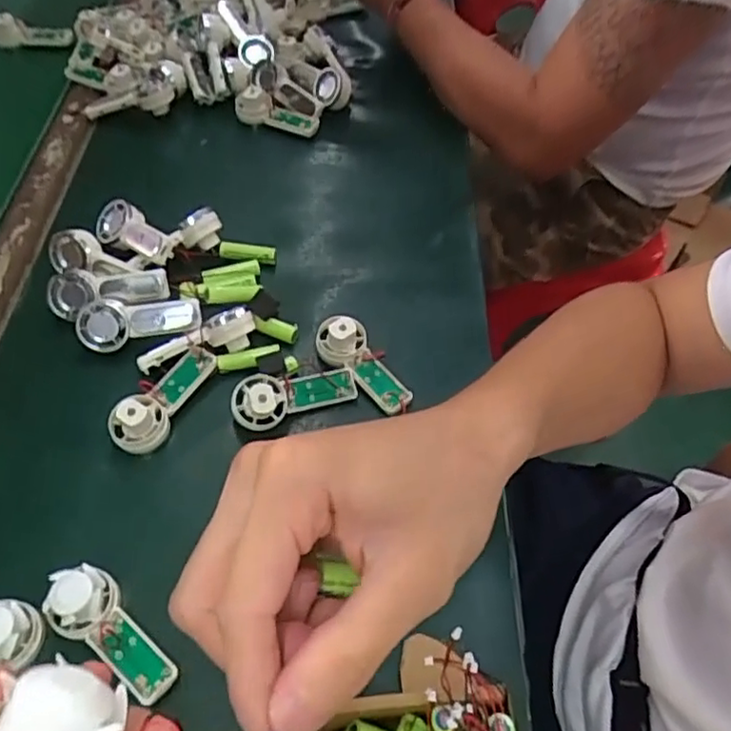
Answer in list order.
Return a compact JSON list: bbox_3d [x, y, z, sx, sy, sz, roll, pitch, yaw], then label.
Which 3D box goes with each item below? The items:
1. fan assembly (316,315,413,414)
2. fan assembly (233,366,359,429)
[{"bbox_3d":[-0.001,-0.002,0.499,0.036,0.025,0.093,-37,79,-25],"label":"fan assembly"},{"bbox_3d":[-0.052,0.018,0.473,0.092,0.028,0.033,-15,56,-13],"label":"fan assembly"}]

